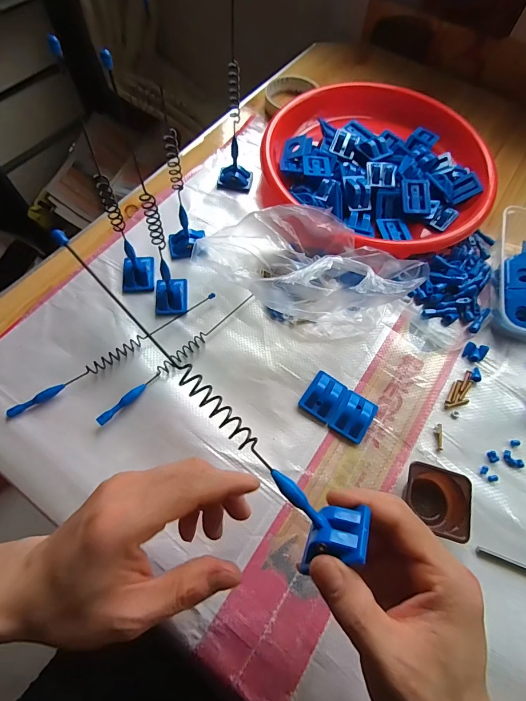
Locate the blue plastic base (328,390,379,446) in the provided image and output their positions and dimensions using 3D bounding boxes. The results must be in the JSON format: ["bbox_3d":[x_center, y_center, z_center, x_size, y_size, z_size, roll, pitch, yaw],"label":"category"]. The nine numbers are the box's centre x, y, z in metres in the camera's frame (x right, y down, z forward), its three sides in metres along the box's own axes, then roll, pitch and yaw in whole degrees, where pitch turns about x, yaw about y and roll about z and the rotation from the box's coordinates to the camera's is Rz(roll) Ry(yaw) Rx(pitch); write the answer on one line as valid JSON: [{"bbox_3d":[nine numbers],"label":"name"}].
[{"bbox_3d":[0.090,0.062,0.337,0.035,0.015,0.045,34,68,12],"label":"blue plastic base"}]

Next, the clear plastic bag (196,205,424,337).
[{"bbox_3d":[0.046,-0.089,0.371,0.217,0.075,0.130,31,67,10],"label":"clear plastic bag"}]

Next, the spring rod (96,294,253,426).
[{"bbox_3d":[-0.084,0.004,0.357,0.013,0.009,0.197,42,70,15],"label":"spring rod"}]

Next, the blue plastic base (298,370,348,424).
[{"bbox_3d":[0.061,0.044,0.343,0.034,0.018,0.043,32,67,11],"label":"blue plastic base"}]

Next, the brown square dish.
[{"bbox_3d":[0.150,0.130,0.305,0.055,0.025,0.053,24,66,7],"label":"brown square dish"}]

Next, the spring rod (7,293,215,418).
[{"bbox_3d":[-0.144,0.001,0.353,0.224,0.007,0.013,-34,72,-17],"label":"spring rod"}]

